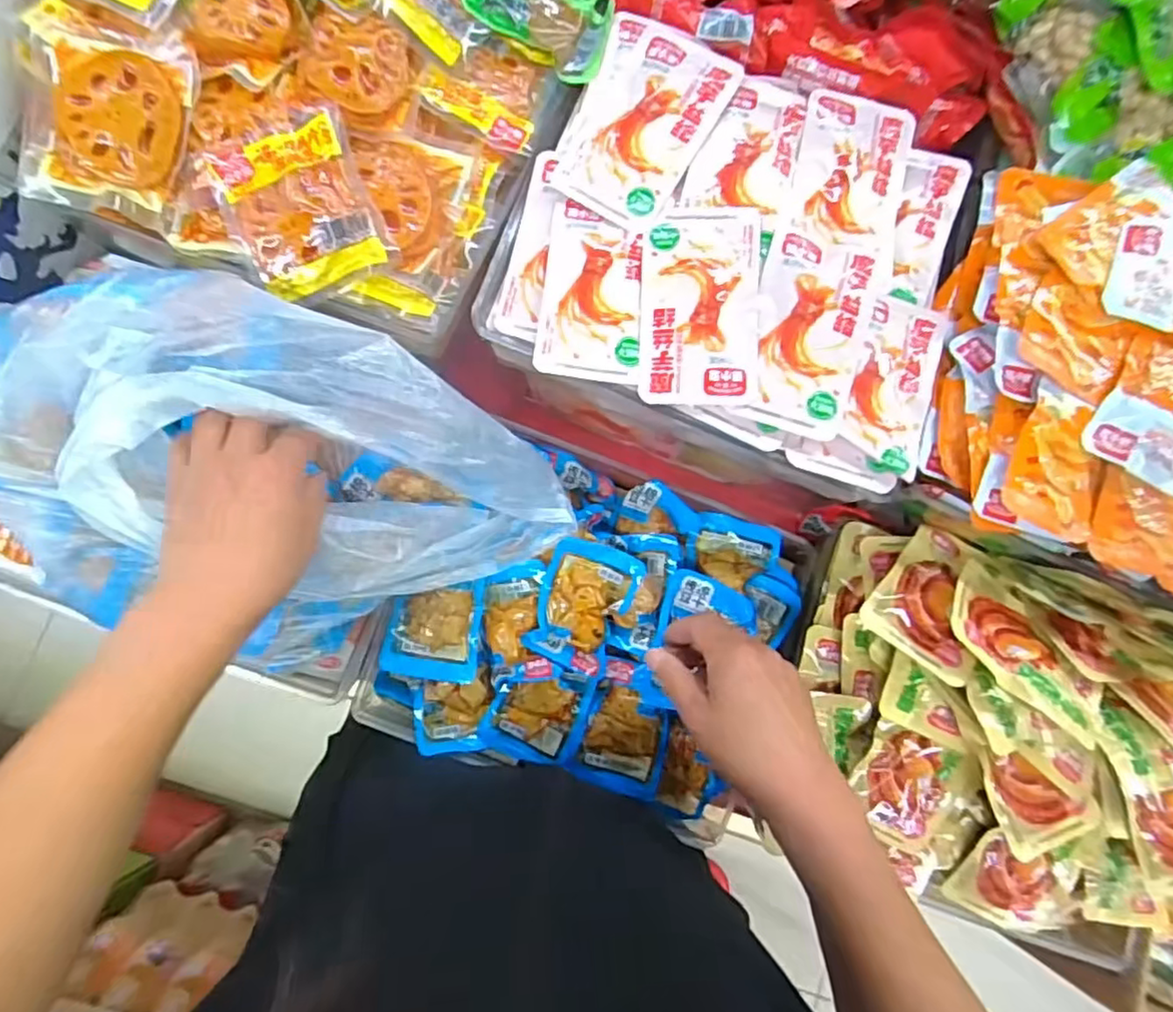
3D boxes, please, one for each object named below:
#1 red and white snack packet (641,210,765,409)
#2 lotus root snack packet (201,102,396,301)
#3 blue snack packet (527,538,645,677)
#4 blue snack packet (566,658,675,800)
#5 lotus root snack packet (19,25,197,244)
[{"bbox_3d":[0.072,-0.127,0.404,0.074,0.008,0.124,1,82,-5],"label":"red and white snack packet"},{"bbox_3d":[-0.175,-0.182,0.388,0.083,0.013,0.101,-21,96,3],"label":"lotus root snack packet"},{"bbox_3d":[-0.002,0.074,0.474,0.066,0.023,0.090,20,80,-2],"label":"blue snack packet"},{"bbox_3d":[0.033,0.169,0.486,0.063,0.024,0.091,20,80,-2],"label":"blue snack packet"},{"bbox_3d":[-0.289,-0.229,0.385,0.092,0.027,0.104,14,100,-7],"label":"lotus root snack packet"}]

